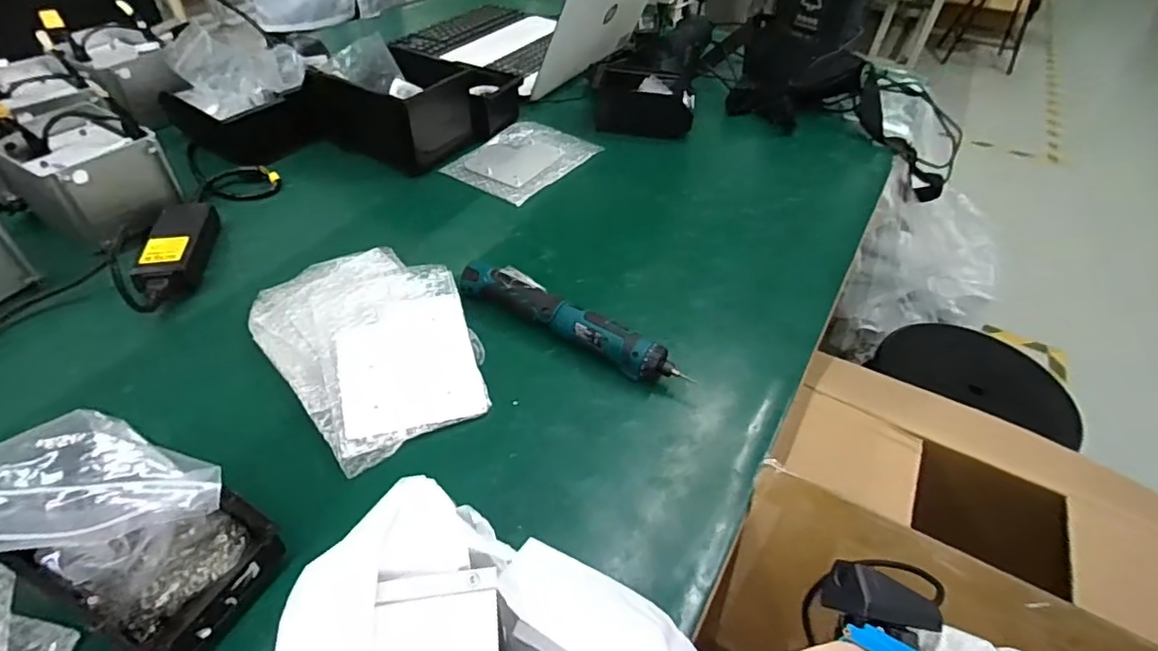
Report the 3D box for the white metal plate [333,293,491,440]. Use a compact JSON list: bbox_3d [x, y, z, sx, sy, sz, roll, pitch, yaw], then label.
[{"bbox_3d":[-0.169,0.035,0.555,0.129,0.004,0.145,-10,59,-19],"label":"white metal plate"}]

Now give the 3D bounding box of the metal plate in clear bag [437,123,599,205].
[{"bbox_3d":[-0.088,-0.266,0.885,0.163,0.013,0.213,29,50,23],"label":"metal plate in clear bag"}]

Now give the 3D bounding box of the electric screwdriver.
[{"bbox_3d":[-0.010,-0.006,0.606,0.268,0.036,0.056,24,48,19],"label":"electric screwdriver"}]

